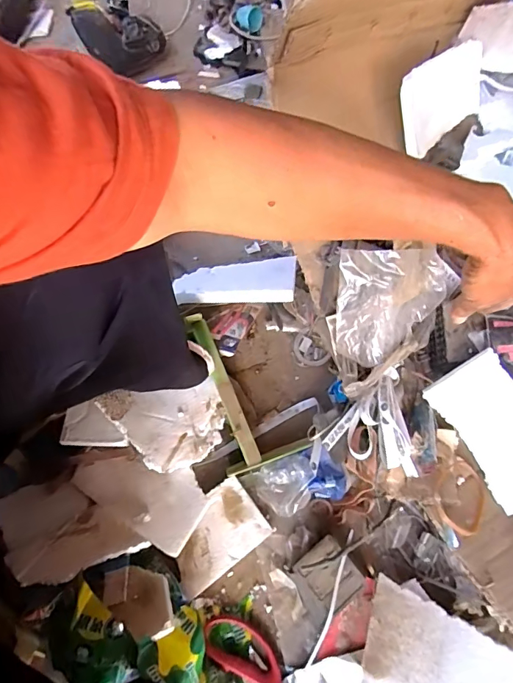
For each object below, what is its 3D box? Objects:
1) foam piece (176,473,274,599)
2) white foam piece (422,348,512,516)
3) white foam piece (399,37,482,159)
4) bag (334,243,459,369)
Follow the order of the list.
[{"bbox_3d":[-0.051,0.237,0.521,0.120,0.017,0.083,-36,75,-12],"label":"foam piece"},{"bbox_3d":[0.283,0.102,0.486,0.107,0.014,0.171,-41,85,21],"label":"white foam piece"},{"bbox_3d":[0.228,-0.295,0.513,0.187,0.089,0.010,-39,37,-27],"label":"white foam piece"},{"bbox_3d":[0.169,-0.048,0.514,0.143,0.058,0.137,-14,111,-25],"label":"bag"}]

